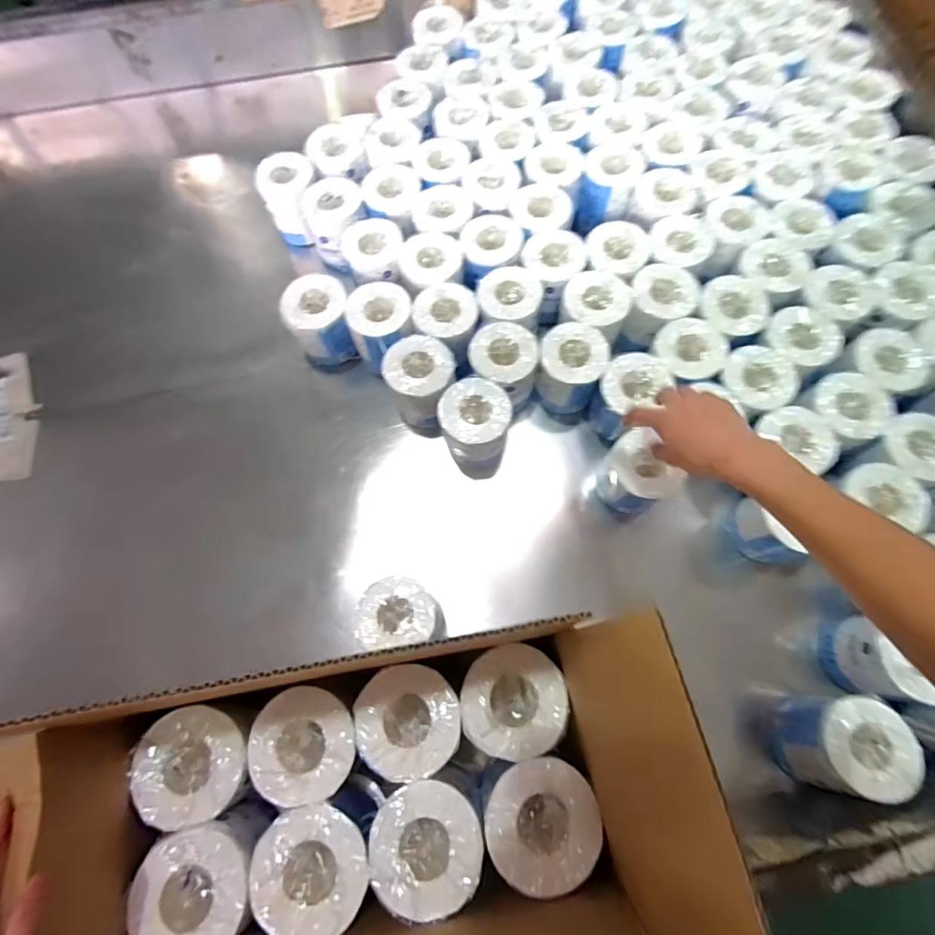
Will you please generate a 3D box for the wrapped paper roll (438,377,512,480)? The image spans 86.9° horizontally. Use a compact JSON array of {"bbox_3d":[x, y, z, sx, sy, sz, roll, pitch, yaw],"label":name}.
[{"bbox_3d":[0.012,-0.056,0.731,0.099,0.124,0.103,14,72,5],"label":"wrapped paper roll"}]

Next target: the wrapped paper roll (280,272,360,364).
[{"bbox_3d":[-0.234,-0.234,0.791,0.100,0.098,0.102,-15,72,-4],"label":"wrapped paper roll"}]

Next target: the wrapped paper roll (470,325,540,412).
[{"bbox_3d":[0.056,-0.148,0.752,0.095,0.127,0.101,0,71,1],"label":"wrapped paper roll"}]

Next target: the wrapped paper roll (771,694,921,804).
[{"bbox_3d":[0.425,0.312,0.566,0.099,0.097,0.097,-1,71,0],"label":"wrapped paper roll"}]

